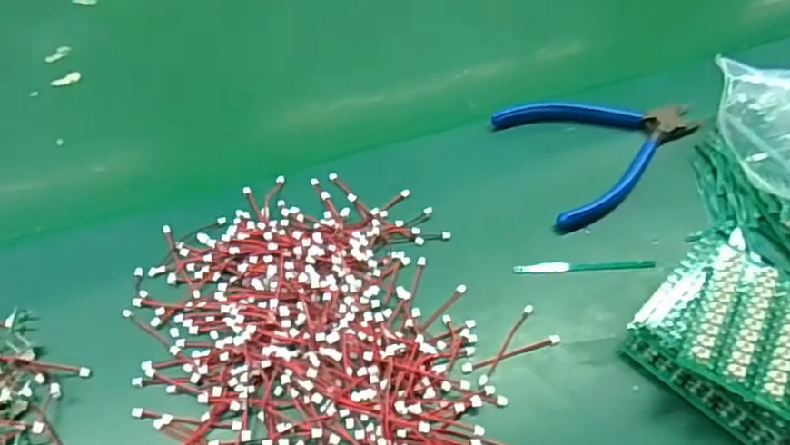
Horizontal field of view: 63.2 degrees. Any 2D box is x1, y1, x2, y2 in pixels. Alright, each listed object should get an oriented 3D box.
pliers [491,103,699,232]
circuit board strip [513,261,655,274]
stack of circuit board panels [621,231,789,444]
[{"bbox_3d":[0.148,-0.055,0.442,0.130,0.014,0.109,-17,55,-12],"label":"pliers"},{"bbox_3d":[0.115,0.027,0.388,0.084,0.005,0.007,-1,53,-1],"label":"circuit board strip"},{"bbox_3d":[0.198,0.059,0.345,0.111,0.036,0.107,36,61,24],"label":"stack of circuit board panels"}]

